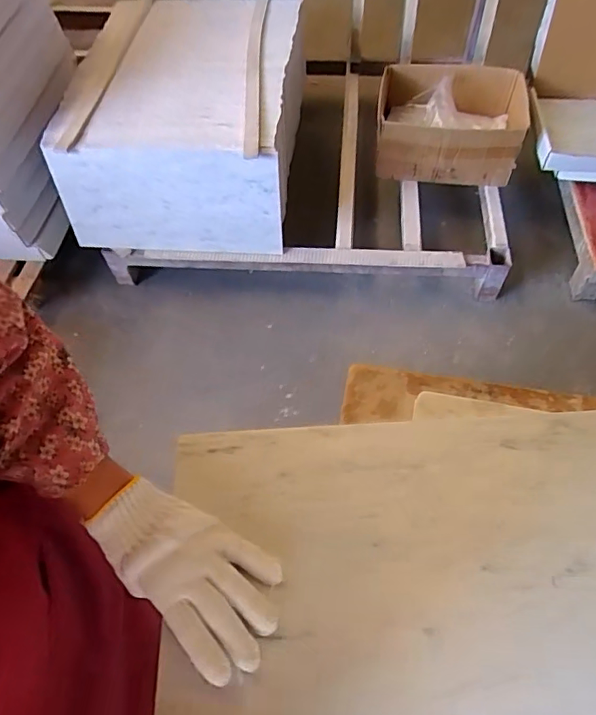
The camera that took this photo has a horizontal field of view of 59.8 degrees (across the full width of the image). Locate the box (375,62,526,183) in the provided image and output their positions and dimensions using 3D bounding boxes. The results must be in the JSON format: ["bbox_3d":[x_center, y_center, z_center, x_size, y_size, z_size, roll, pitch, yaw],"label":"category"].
[{"bbox_3d":[0.477,-0.732,1.632,0.461,0.213,0.318,8,58,8],"label":"box"}]

